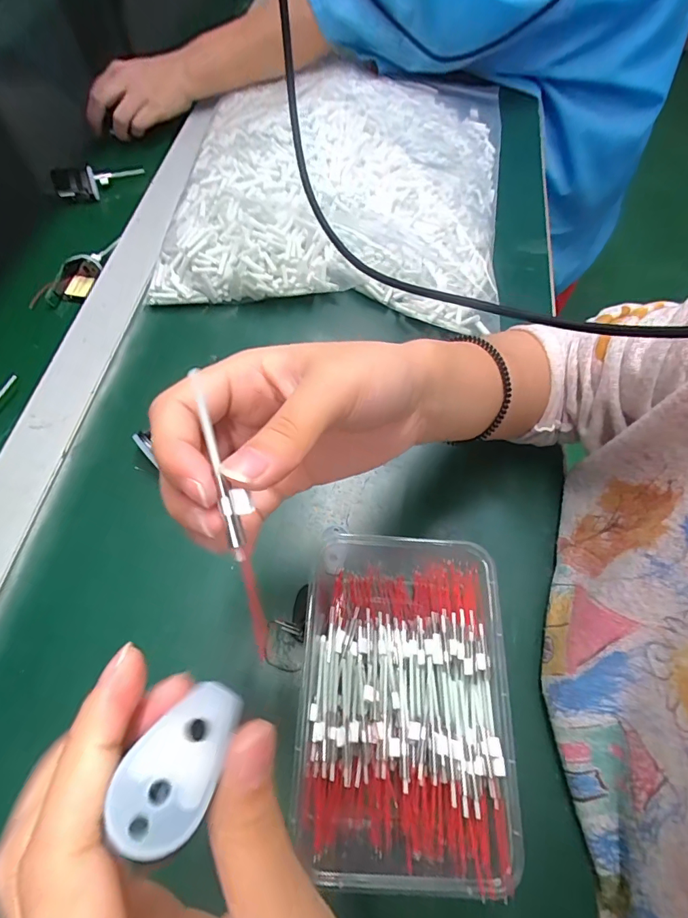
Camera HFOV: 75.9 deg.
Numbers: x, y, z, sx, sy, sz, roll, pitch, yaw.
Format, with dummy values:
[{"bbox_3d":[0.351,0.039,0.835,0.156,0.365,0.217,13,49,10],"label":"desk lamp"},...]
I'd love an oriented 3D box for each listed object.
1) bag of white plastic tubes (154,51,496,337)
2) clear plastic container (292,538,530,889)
[{"bbox_3d":[0.014,-0.342,0.499,0.334,0.060,0.449,6,63,1],"label":"bag of white plastic tubes"},{"bbox_3d":[0.035,0.129,0.265,0.119,0.054,0.181,4,63,0],"label":"clear plastic container"}]

